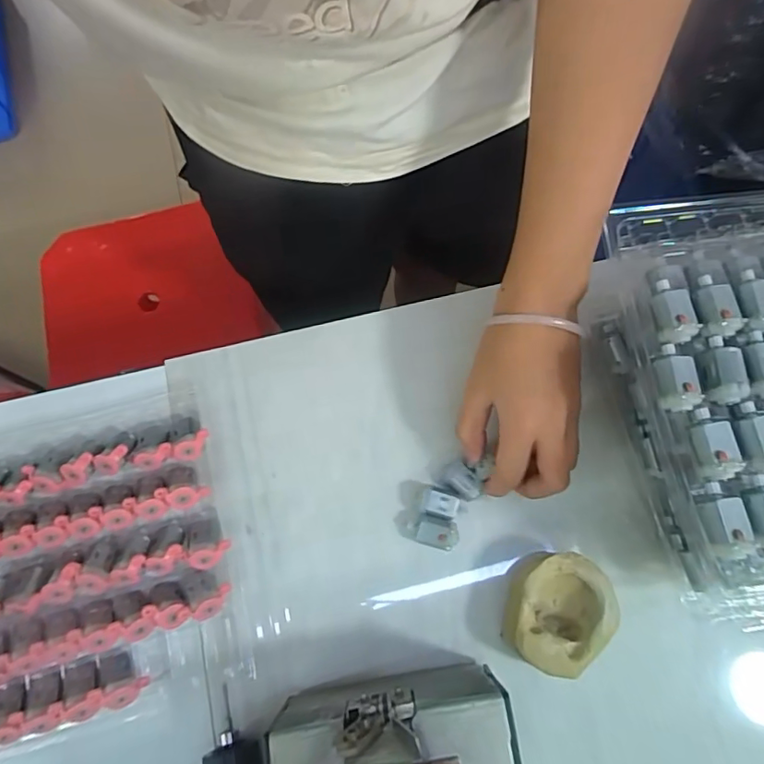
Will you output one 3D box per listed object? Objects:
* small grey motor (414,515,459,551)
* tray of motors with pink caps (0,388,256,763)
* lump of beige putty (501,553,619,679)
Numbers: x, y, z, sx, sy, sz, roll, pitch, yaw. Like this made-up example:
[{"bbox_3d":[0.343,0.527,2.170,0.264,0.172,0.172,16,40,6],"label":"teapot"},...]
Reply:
[{"bbox_3d":[0.037,0.103,0.366,0.027,0.016,0.020,16,75,6],"label":"small grey motor"},{"bbox_3d":[-0.231,0.125,0.354,0.249,0.031,0.207,-16,74,-4],"label":"tray of motors with pink caps"},{"bbox_3d":[0.111,0.146,0.343,0.062,0.037,0.070,16,74,5],"label":"lump of beige putty"}]

